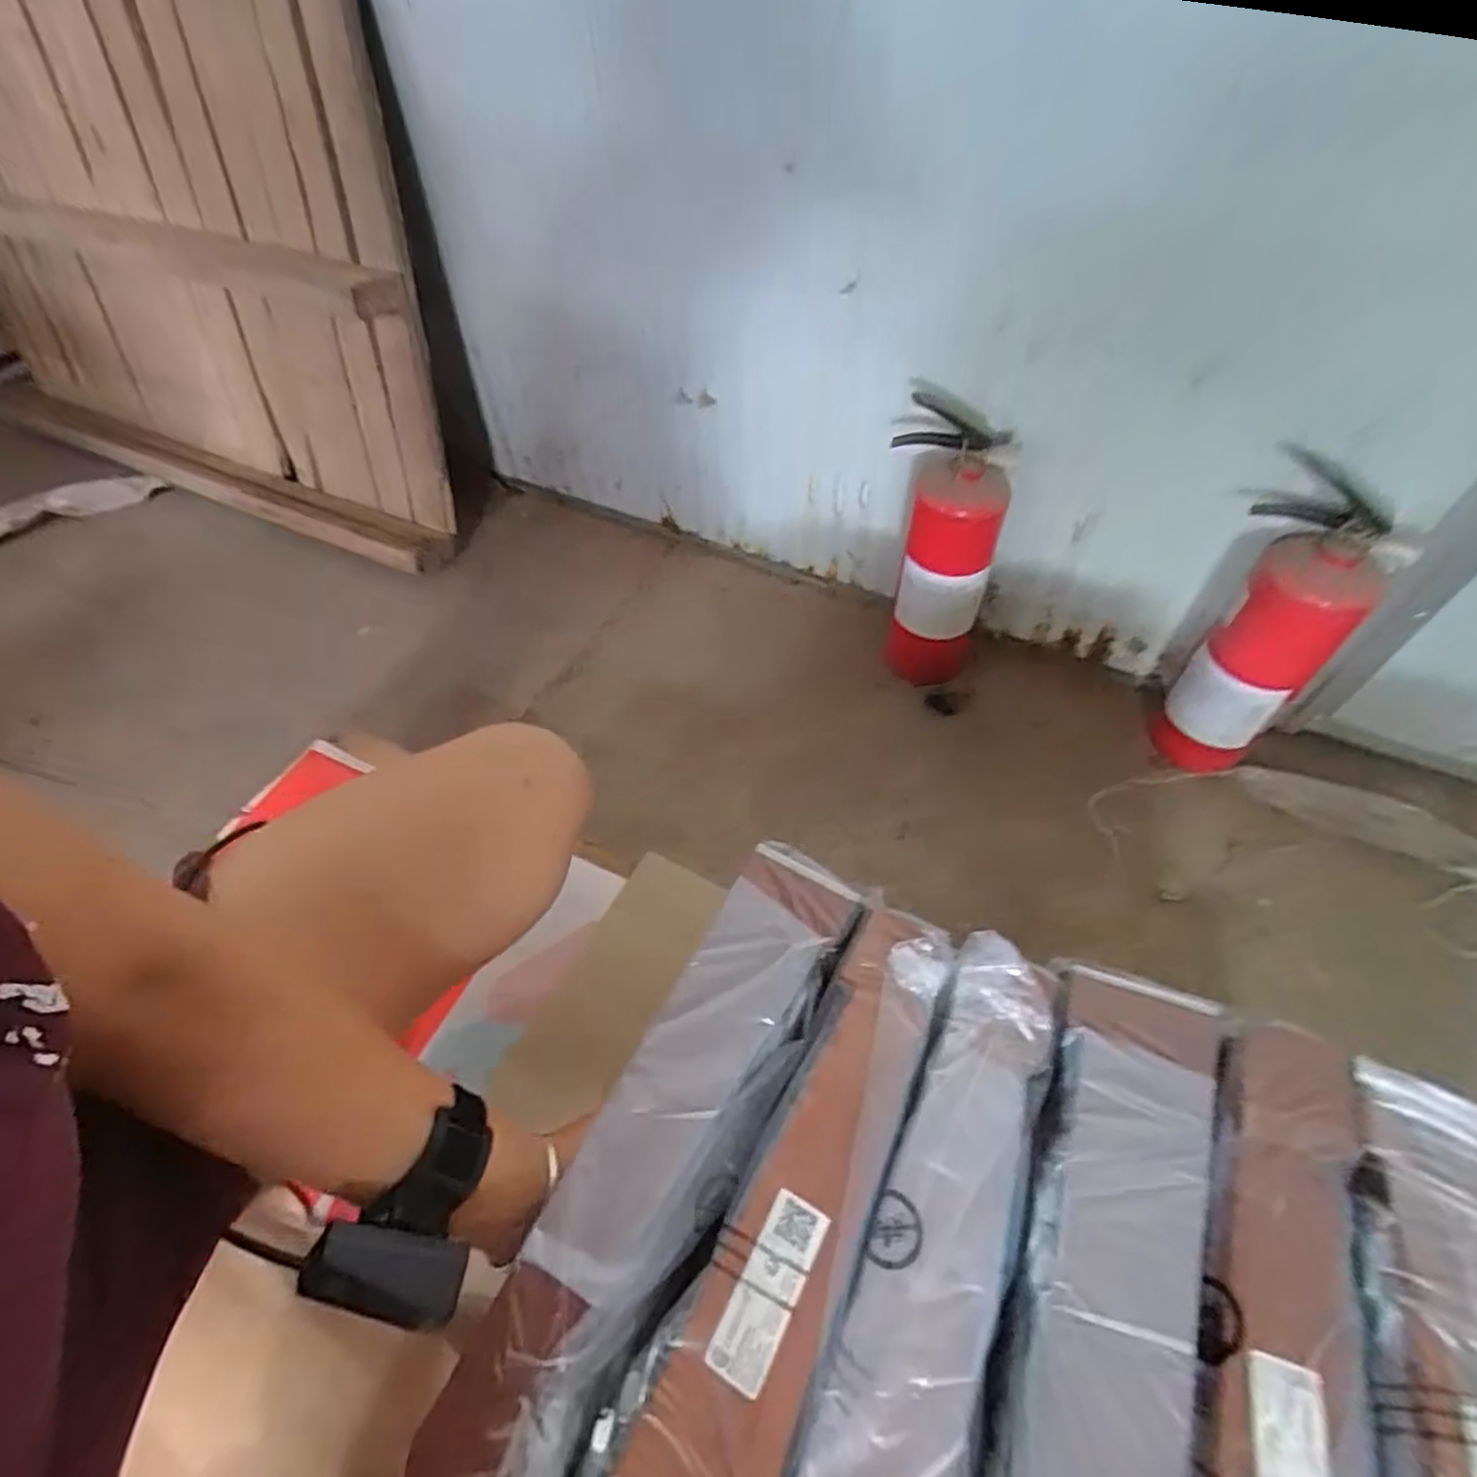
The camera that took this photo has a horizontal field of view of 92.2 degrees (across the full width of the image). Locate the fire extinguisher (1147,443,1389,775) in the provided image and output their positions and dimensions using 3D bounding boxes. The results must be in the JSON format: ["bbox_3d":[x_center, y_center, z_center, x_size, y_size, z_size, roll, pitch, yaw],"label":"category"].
[{"bbox_3d":[0.590,-0.124,0.811,0.141,0.343,0.137,27,61,19],"label":"fire extinguisher"}]

